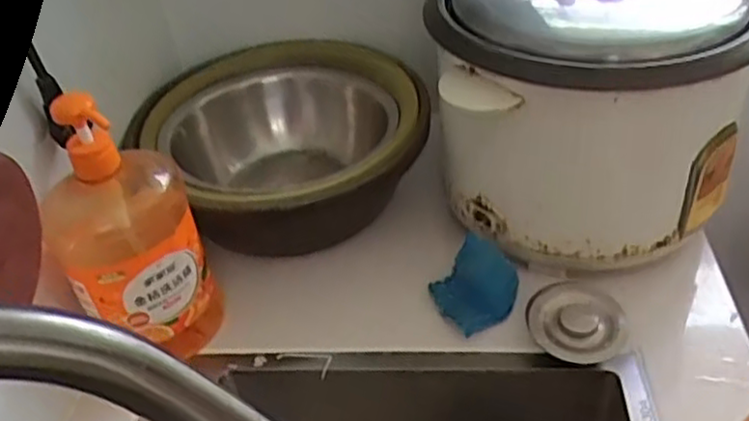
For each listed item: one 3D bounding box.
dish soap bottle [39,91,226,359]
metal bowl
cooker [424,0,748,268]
[{"bbox_3d":[-0.204,0.022,0.597,0.117,0.246,0.066,-31,45,-25],"label":"dish soap bottle"},{"bbox_3d":[-0.089,-0.082,0.803,0.293,0.146,0.288,-5,40,4],"label":"metal bowl"},{"bbox_3d":[0.214,-0.112,0.701,0.272,0.267,0.303,7,42,17],"label":"cooker"}]

